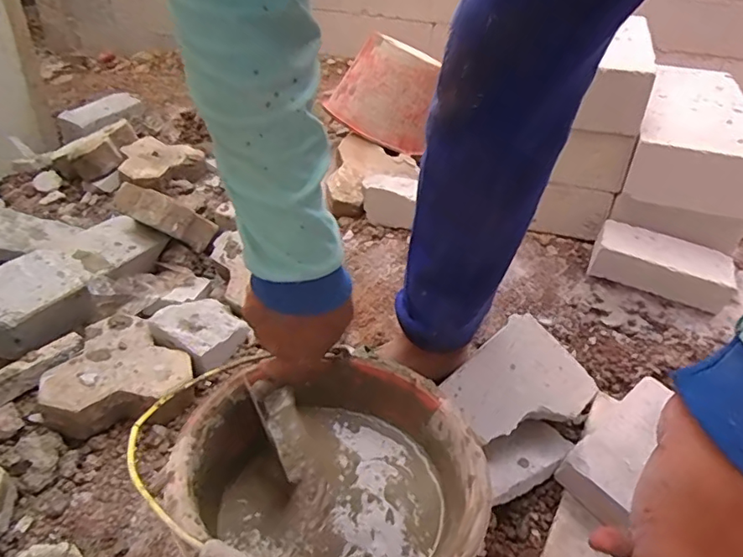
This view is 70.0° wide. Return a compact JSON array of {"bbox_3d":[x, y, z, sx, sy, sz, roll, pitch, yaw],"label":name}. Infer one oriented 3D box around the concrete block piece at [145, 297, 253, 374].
[{"bbox_3d":[-0.274,0.086,0.866,0.117,0.055,0.144,34,28,10],"label":"concrete block piece"}]

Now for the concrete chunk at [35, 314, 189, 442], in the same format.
[{"bbox_3d":[-0.375,0.132,0.789,0.192,0.060,0.175,-9,37,-22],"label":"concrete chunk"}]

